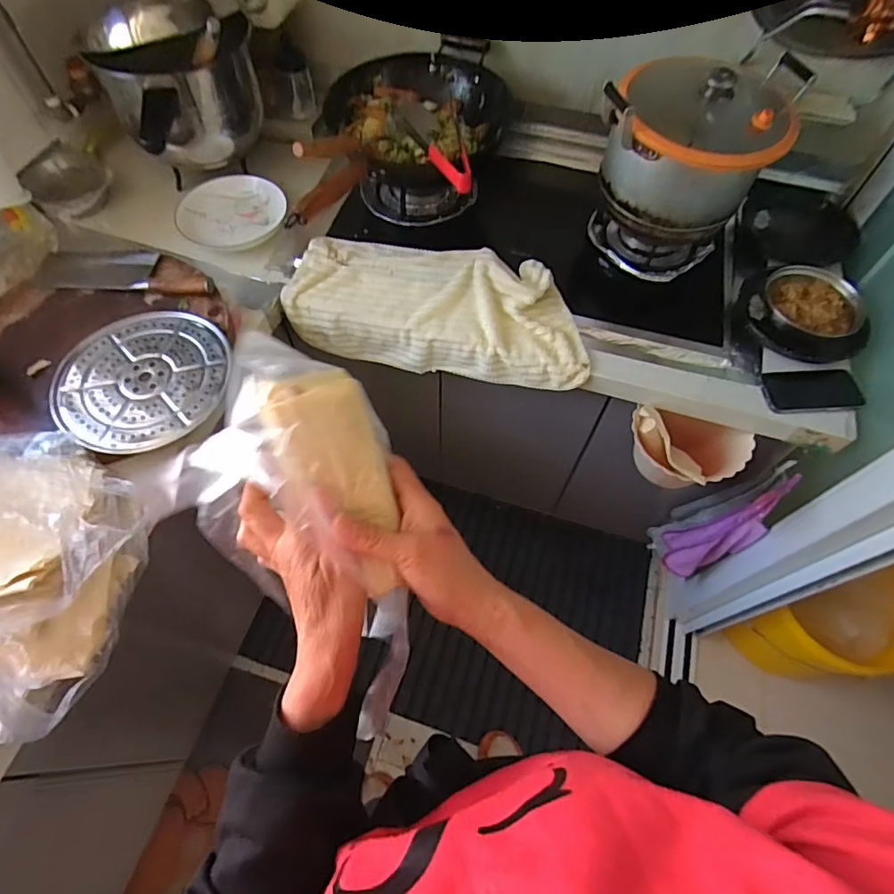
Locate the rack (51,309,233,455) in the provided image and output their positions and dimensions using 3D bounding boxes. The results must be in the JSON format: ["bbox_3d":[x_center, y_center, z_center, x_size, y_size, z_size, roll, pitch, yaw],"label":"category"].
[{"bbox_3d":[-0.453,-0.105,0.772,0.240,0.010,0.248,0,61,-1],"label":"rack"}]

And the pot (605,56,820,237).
[{"bbox_3d":[0.387,-0.491,0.817,0.245,0.184,0.262,0,61,-1],"label":"pot"}]

